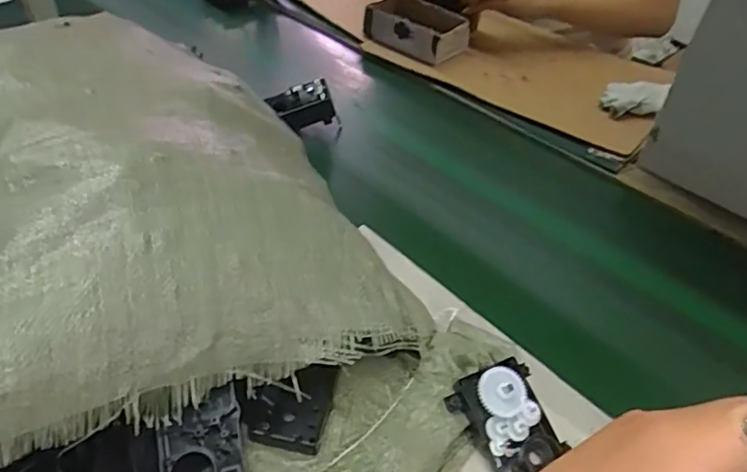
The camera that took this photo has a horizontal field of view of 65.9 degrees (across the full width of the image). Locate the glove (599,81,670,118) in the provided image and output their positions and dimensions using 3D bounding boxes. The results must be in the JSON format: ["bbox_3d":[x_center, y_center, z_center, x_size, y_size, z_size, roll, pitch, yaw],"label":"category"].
[{"bbox_3d":[0.452,-0.237,0.994,0.124,0.027,0.076,1,42,-7],"label":"glove"}]

